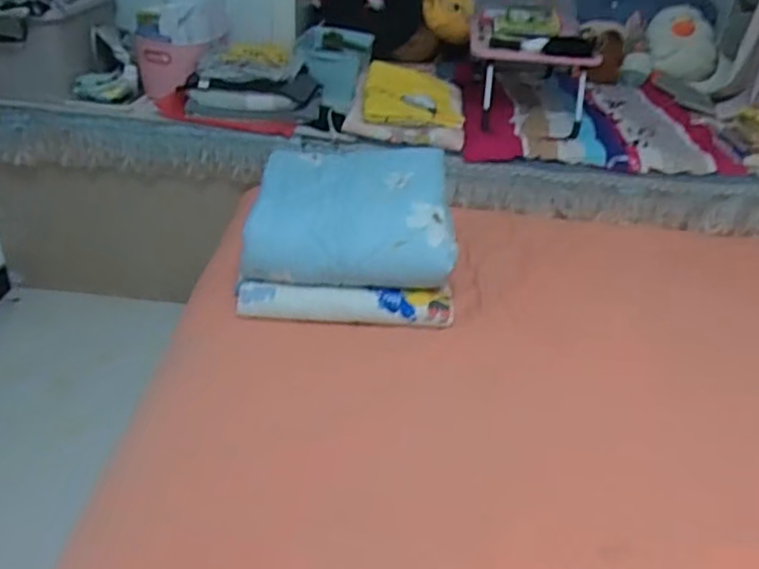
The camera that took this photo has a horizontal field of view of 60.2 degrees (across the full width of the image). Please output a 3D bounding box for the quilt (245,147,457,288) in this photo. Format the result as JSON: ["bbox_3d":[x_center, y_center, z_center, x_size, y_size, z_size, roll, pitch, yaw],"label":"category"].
[{"bbox_3d":[-0.070,-0.181,1.565,0.469,0.183,0.380,2,34,-5],"label":"quilt"}]

